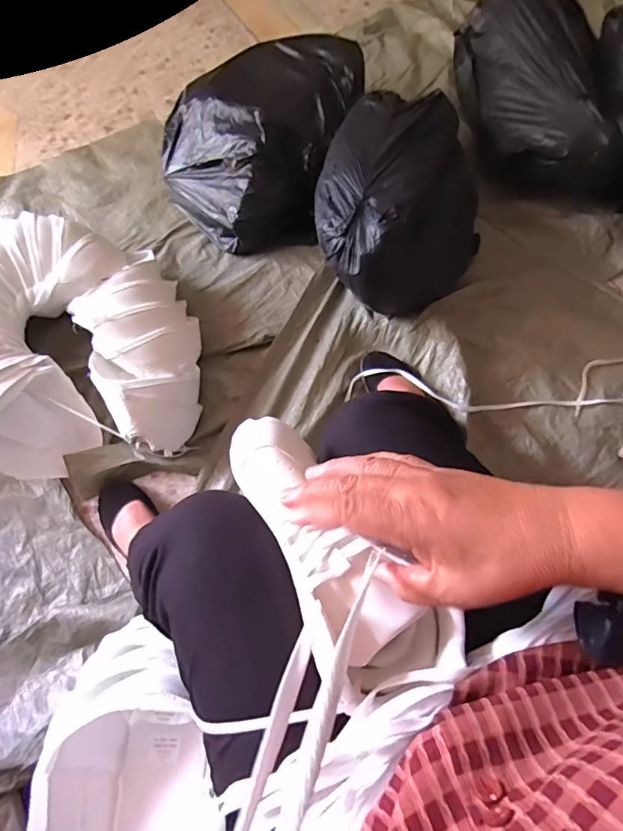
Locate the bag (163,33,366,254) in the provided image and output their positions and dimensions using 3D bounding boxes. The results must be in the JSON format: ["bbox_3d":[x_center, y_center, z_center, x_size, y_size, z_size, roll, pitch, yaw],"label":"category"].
[{"bbox_3d":[-0.109,-0.591,0.998,0.345,0.177,0.440,22,74,8],"label":"bag"}]

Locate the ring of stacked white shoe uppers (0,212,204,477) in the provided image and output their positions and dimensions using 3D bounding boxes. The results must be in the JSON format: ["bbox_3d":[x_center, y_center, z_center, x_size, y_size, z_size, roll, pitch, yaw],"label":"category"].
[{"bbox_3d":[-0.452,-0.134,0.866,0.455,0.158,0.433,0,72,1],"label":"ring of stacked white shoe uppers"}]

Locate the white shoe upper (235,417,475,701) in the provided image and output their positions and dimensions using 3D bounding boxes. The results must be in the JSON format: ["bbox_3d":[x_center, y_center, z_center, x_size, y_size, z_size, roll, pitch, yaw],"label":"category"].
[{"bbox_3d":[0.009,0.095,0.356,0.090,0.067,0.228,-33,72,-10],"label":"white shoe upper"}]

